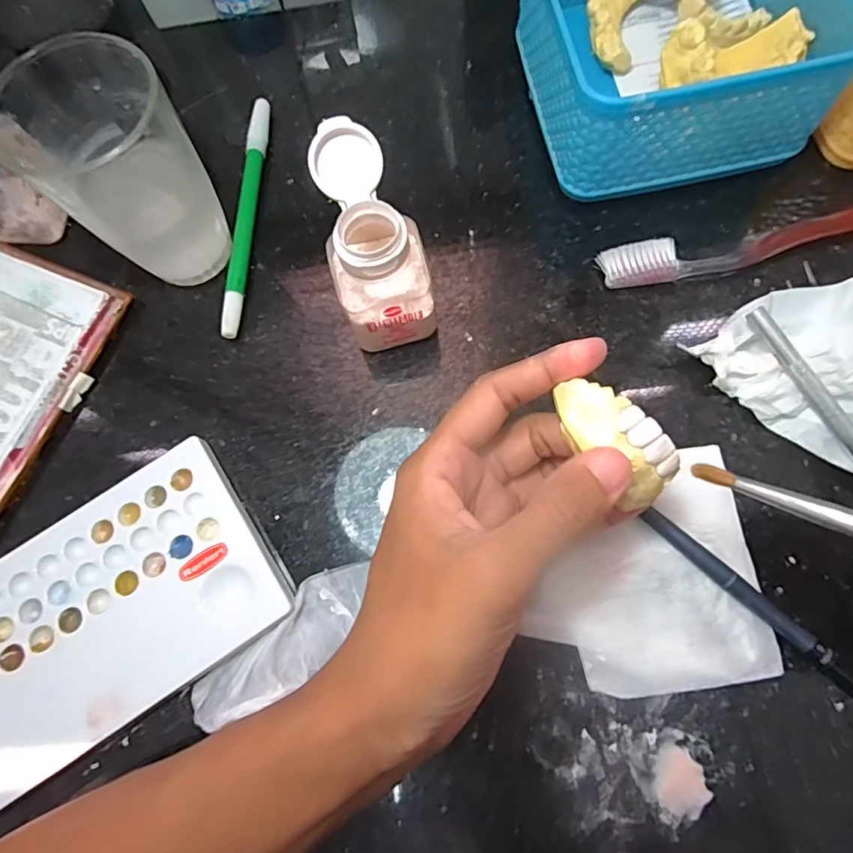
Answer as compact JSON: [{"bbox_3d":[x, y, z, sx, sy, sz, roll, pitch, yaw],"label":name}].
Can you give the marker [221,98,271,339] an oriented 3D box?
[{"bbox_3d":[-0.097,-0.114,0.285,0.010,0.015,0.143,1,74,5],"label":"marker"}]

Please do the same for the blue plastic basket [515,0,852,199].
[{"bbox_3d":[0.122,-0.194,0.266,0.131,0.065,0.130,-11,73,1],"label":"blue plastic basket"}]

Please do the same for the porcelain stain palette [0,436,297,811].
[{"bbox_3d":[-0.143,0.081,0.228,0.153,0.010,0.093,-33,74,-5],"label":"porcelain stain palette"}]

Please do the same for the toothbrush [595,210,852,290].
[{"bbox_3d":[0.177,-0.091,0.258,0.182,0.020,0.019,-9,74,2],"label":"toothbrush"}]

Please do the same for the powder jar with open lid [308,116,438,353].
[{"bbox_3d":[-0.024,-0.078,0.237,0.043,0.075,0.067,-22,73,-3],"label":"powder jar with open lid"}]

